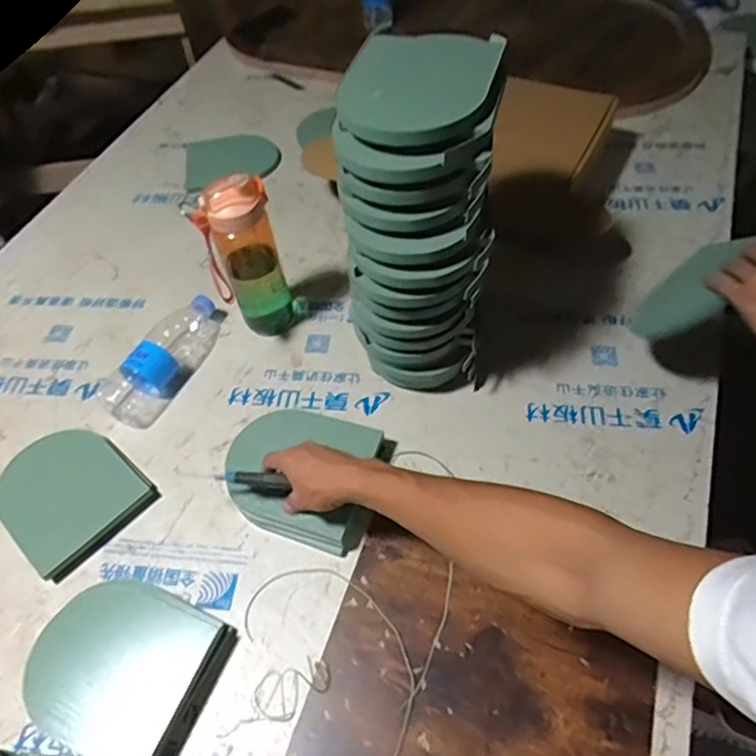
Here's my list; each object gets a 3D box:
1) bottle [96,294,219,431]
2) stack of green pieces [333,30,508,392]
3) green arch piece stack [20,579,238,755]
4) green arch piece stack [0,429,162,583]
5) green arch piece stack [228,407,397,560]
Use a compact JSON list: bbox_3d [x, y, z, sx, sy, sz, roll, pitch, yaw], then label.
[{"bbox_3d":[-0.297,-0.034,0.856,0.071,0.057,0.220,25,60,20],"label":"bottle"},{"bbox_3d":[0.048,-0.167,0.714,0.164,0.366,0.205,0,54,4],"label":"stack of green pieces"},{"bbox_3d":[-0.265,0.296,0.628,0.182,0.042,0.167,18,57,16],"label":"green arch piece stack"},{"bbox_3d":[-0.388,0.140,0.754,0.172,0.028,0.151,36,64,25],"label":"green arch piece stack"},{"bbox_3d":[-0.087,0.115,0.722,0.178,0.053,0.151,10,55,9],"label":"green arch piece stack"}]

